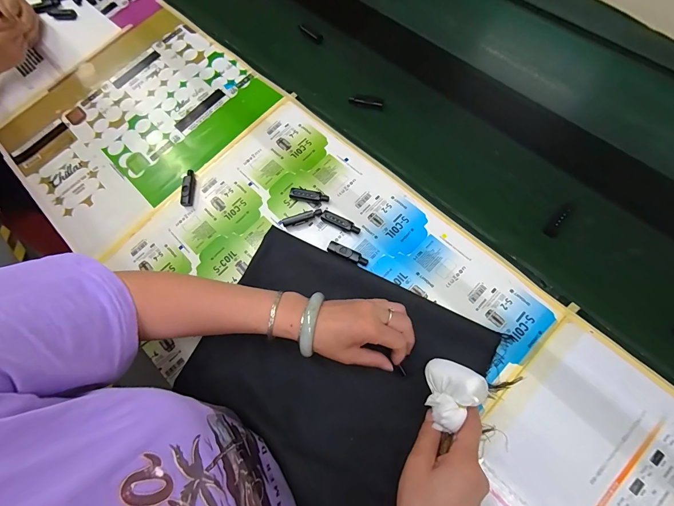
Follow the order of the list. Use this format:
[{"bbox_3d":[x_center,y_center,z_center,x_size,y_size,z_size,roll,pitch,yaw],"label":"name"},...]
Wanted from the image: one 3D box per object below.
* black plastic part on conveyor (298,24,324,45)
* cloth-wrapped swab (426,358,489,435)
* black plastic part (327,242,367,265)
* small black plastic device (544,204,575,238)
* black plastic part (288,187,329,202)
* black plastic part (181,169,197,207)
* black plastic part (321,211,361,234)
[{"bbox_3d":[-0.047,-0.395,0.577,0.050,0.011,0.016,36,73,2],"label":"black plastic part on conveyor"},{"bbox_3d":[0.107,0.134,0.310,0.049,0.042,0.057,41,75,17],"label":"cloth-wrapped swab"},{"bbox_3d":[0.014,0.001,0.425,0.056,0.009,0.015,22,70,12],"label":"black plastic part"},{"bbox_3d":[0.291,-0.042,0.419,0.017,0.004,0.050,38,94,17],"label":"small black plastic device"},{"bbox_3d":[-0.040,-0.081,0.455,0.056,0.016,0.011,12,68,8],"label":"black plastic part"},{"bbox_3d":[-0.222,-0.098,0.482,0.015,0.017,0.055,3,68,4],"label":"black plastic part"},{"bbox_3d":[0.005,-0.041,0.439,0.056,0.012,0.014,28,71,14],"label":"black plastic part"}]

